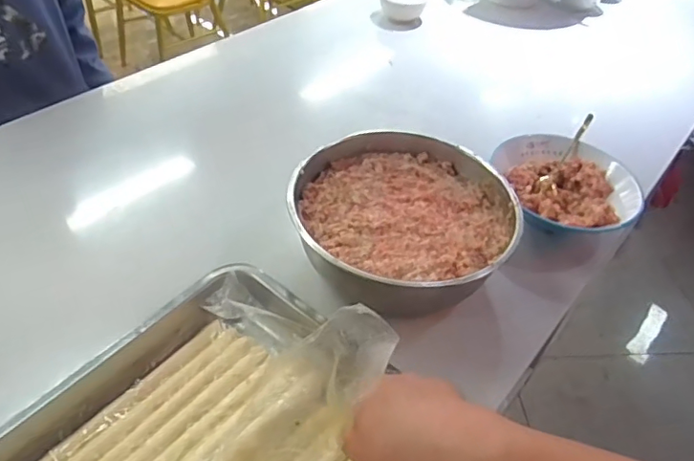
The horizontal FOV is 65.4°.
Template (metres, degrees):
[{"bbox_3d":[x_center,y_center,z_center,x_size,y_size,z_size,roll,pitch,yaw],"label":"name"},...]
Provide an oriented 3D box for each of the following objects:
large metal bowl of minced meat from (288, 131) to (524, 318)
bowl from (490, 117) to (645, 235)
[{"bbox_3d":[0.065,-0.015,0.637,0.258,0.081,0.241,3,44,-3],"label":"large metal bowl of minced meat"},{"bbox_3d":[0.297,-0.058,0.740,0.157,0.065,0.171,3,44,-3],"label":"bowl"}]

